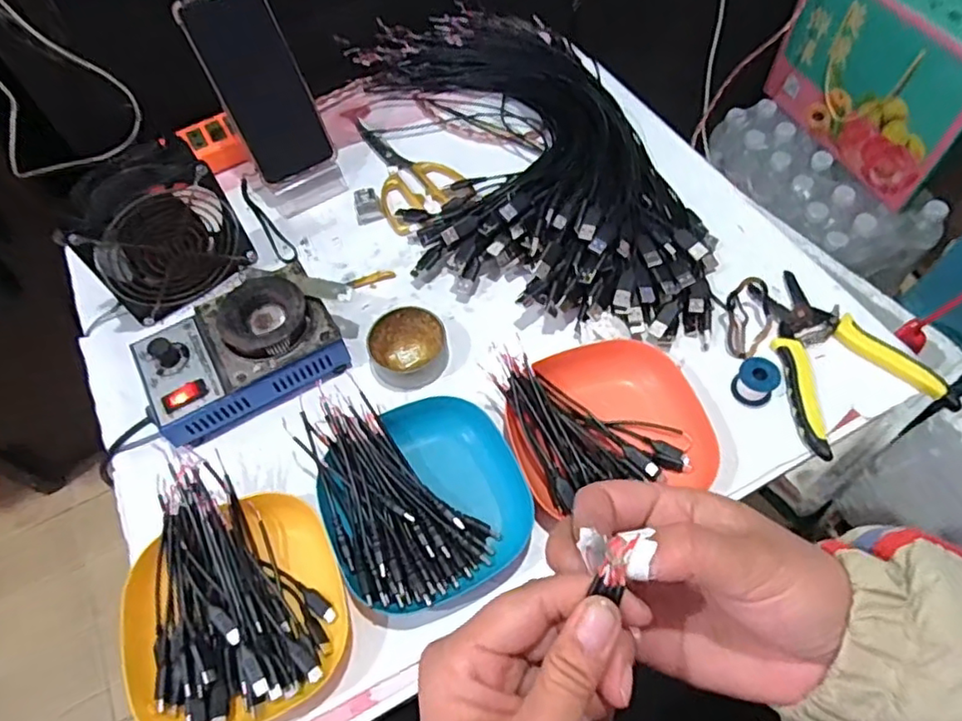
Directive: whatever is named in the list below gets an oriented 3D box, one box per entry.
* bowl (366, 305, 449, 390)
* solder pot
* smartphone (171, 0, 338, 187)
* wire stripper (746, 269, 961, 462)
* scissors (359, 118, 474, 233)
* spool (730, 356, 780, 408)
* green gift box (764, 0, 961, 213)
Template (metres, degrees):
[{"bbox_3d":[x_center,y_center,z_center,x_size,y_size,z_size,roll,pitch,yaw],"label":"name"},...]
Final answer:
[{"bbox_3d":[-0.060,-0.009,0.515,0.063,0.024,0.068,-1,61,2],"label":"bowl"},{"bbox_3d":[-0.193,-0.011,0.495,0.152,0.049,0.113,-30,64,-13],"label":"solder pot"},{"bbox_3d":[-0.202,-0.253,0.573,0.076,0.167,0.011,-31,33,-14],"label":"smartphone"},{"bbox_3d":[0.276,-0.008,0.496,0.115,0.018,0.153,-19,62,-8],"label":"wire stripper"},{"bbox_3d":[-0.083,-0.200,0.636,0.084,0.018,0.172,-28,63,-12],"label":"scissors"},{"bbox_3d":[0.212,0.016,0.478,0.030,0.030,0.026,37,68,20],"label":"spool"},{"bbox_3d":[0.631,-0.439,0.928,0.159,0.237,0.322,-23,62,-10],"label":"green gift box"}]

